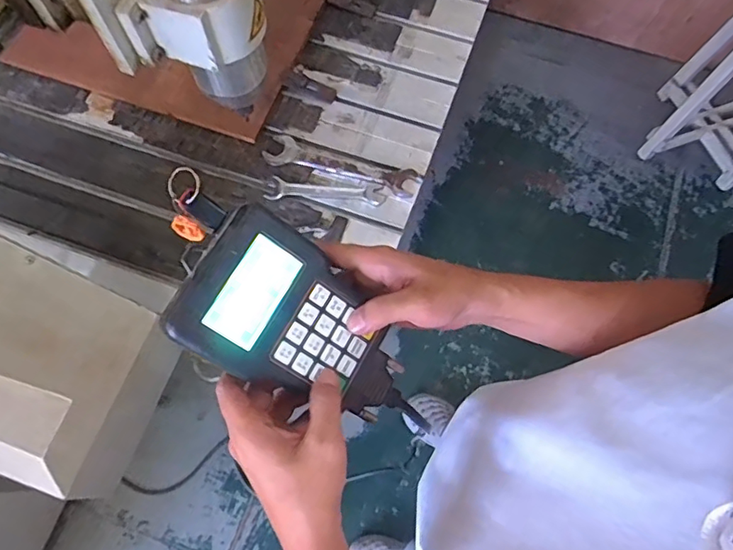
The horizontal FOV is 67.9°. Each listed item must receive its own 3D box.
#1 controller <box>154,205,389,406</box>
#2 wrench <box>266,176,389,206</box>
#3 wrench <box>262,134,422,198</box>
[{"bbox_3d":[-0.059,0.029,0.395,0.145,0.028,0.103,34,75,-25],"label":"controller"},{"bbox_3d":[-0.064,-0.130,0.872,0.187,0.015,0.036,7,71,2],"label":"wrench"},{"bbox_3d":[-0.041,-0.177,0.883,0.253,0.011,0.058,18,71,5],"label":"wrench"}]

